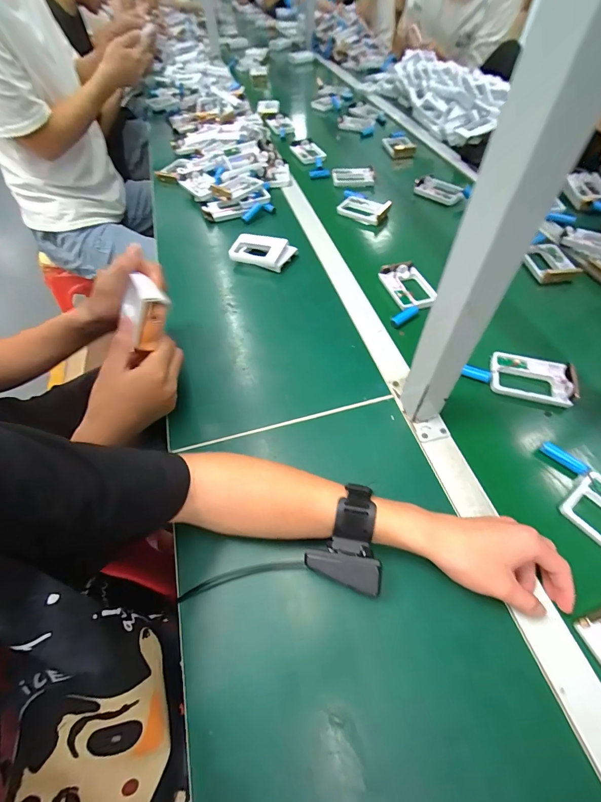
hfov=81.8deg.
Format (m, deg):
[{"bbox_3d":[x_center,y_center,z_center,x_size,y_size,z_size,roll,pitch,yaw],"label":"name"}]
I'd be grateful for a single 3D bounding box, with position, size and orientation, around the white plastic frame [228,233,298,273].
[{"bbox_3d":[-0.070,-0.273,0.640,0.112,0.032,0.065,13,56,11],"label":"white plastic frame"}]

